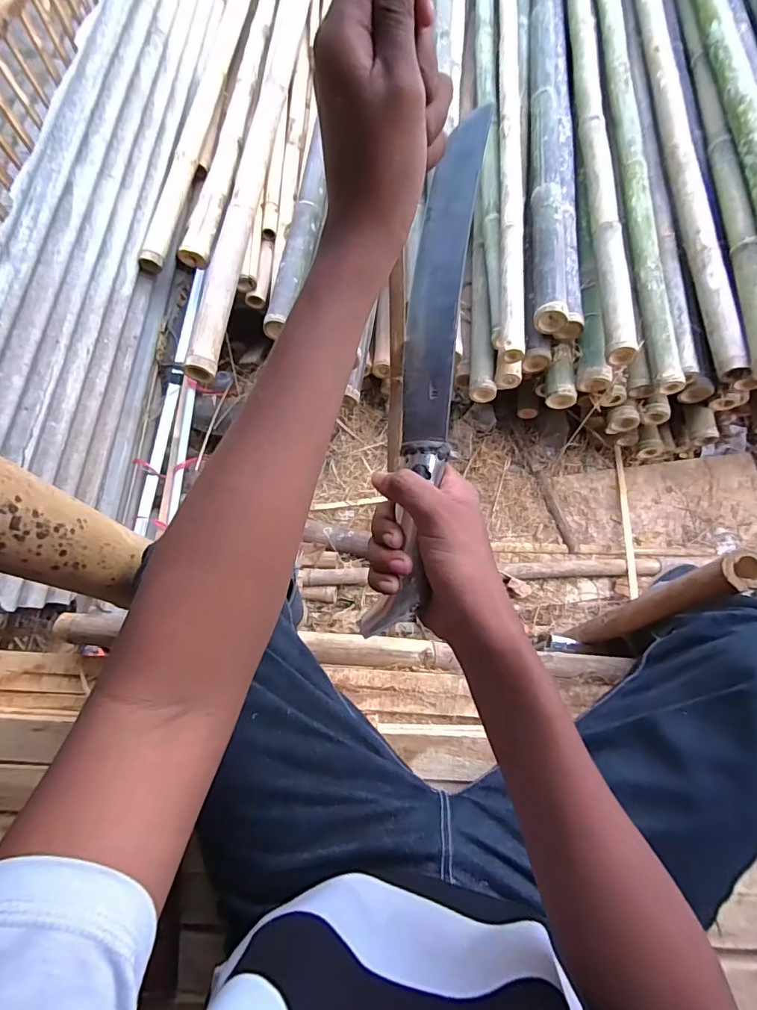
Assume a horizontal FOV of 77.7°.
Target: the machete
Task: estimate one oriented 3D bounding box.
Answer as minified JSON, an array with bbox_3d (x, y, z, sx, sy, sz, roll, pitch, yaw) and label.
[{"bbox_3d":[0.037,-0.105,0.330,0.039,0.028,0.379,8,77,4],"label":"machete"}]

